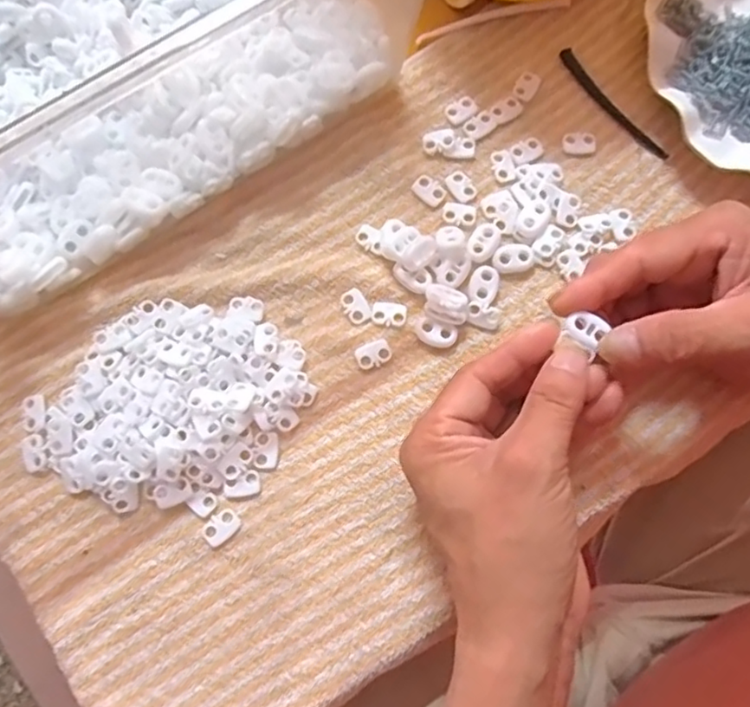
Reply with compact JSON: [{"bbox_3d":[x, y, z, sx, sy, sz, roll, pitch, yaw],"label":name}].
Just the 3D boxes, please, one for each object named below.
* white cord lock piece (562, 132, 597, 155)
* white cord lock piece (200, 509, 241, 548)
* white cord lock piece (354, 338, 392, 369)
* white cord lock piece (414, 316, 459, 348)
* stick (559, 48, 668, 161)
[{"bbox_3d":[0.116,-0.119,0.353,0.019,0.004,0.014,-2,77,-1],"label":"white cord lock piece"},{"bbox_3d":[-0.076,0.086,0.306,0.019,0.004,0.013,-38,80,-9],"label":"white cord lock piece"},{"bbox_3d":[-0.001,0.000,0.326,0.018,0.004,0.013,-28,79,-7],"label":"white cord lock piece"},{"bbox_3d":[0.032,-0.011,0.326,0.022,0.006,0.013,19,77,3],"label":"white cord lock piece"},{"bbox_3d":[0.135,-0.142,0.358,0.008,0.005,0.085,-35,80,-8],"label":"stick"}]

